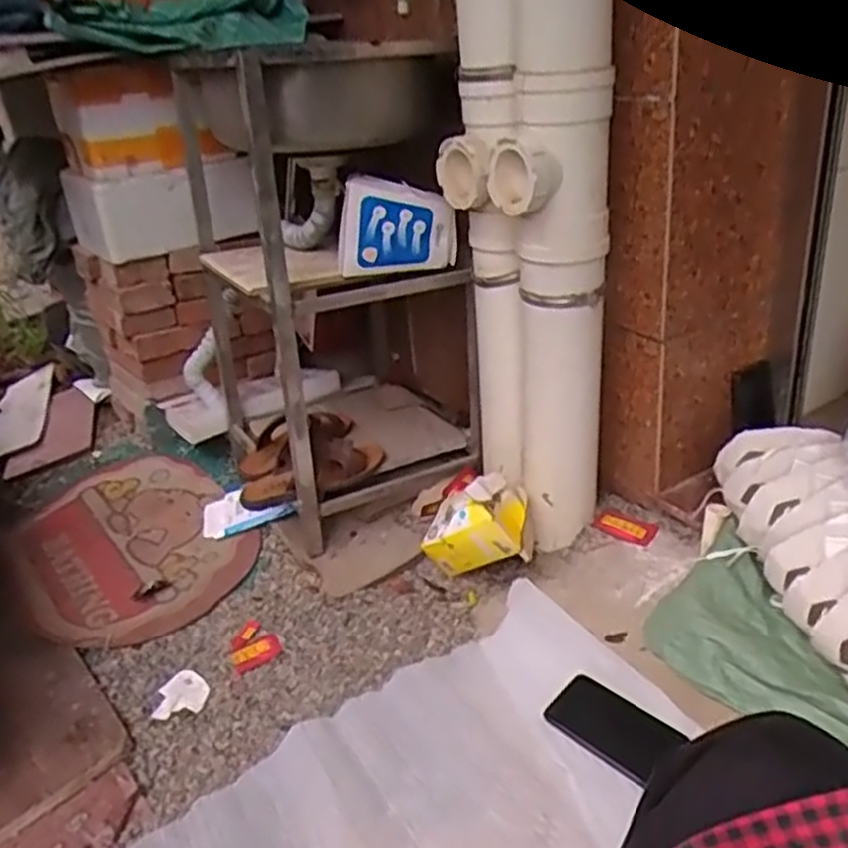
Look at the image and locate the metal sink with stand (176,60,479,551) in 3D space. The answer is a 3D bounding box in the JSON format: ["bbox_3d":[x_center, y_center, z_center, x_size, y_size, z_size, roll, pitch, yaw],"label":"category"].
[{"bbox_3d":[-0.153,-0.247,1.367,0.384,0.713,0.446,-17,30,-20],"label":"metal sink with stand"}]

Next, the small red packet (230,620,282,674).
[{"bbox_3d":[-0.252,0.322,1.152,0.070,0.007,0.088,-23,32,-29],"label":"small red packet"}]

